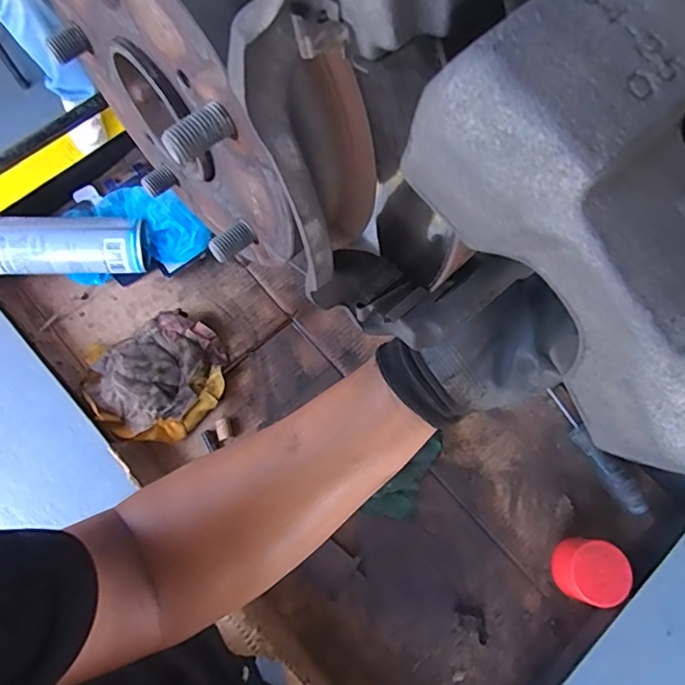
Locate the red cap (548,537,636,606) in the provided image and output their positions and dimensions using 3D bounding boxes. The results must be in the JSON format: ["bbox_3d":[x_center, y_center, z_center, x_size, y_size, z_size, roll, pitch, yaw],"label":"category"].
[{"bbox_3d":[0.268,0.246,0.583,0.063,0.050,0.062,1,69,-1],"label":"red cap"}]

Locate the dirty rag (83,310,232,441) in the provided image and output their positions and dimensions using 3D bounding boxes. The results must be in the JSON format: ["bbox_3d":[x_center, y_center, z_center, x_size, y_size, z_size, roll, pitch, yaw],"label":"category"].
[{"bbox_3d":[-0.212,0.039,0.620,0.150,0.030,0.139,-30,73,-12],"label":"dirty rag"}]

